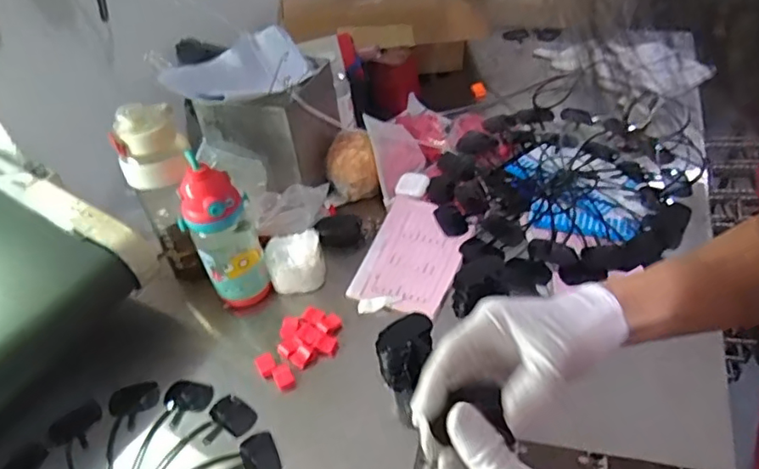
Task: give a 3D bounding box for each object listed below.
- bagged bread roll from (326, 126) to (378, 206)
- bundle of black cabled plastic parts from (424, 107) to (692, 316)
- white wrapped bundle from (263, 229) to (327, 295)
[{"bbox_3d":[-0.043,-0.100,0.900,0.074,0.095,0.081,-4,42,4],"label":"bagged bread roll"},{"bbox_3d":[0.258,-0.083,0.868,0.453,0.047,0.394,-16,43,-9],"label":"bundle of black cabled plastic parts"},{"bbox_3d":[-0.116,0.041,0.803,0.078,0.060,0.074,-4,42,4],"label":"white wrapped bundle"}]

